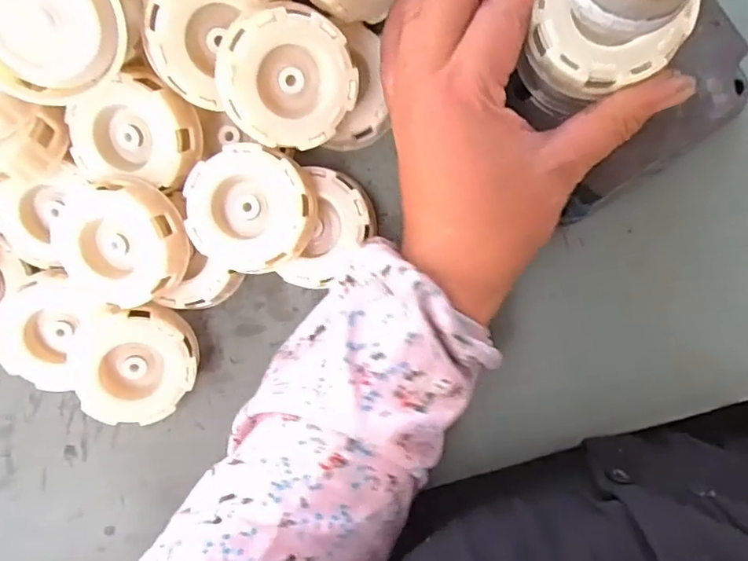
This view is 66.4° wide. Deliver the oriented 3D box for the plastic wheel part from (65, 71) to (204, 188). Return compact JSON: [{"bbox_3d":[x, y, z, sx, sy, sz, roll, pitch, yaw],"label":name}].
[{"bbox_3d":[-0.118,-0.073,0.274,0.060,0.027,0.049,7,93,6],"label":"plastic wheel part"}]

